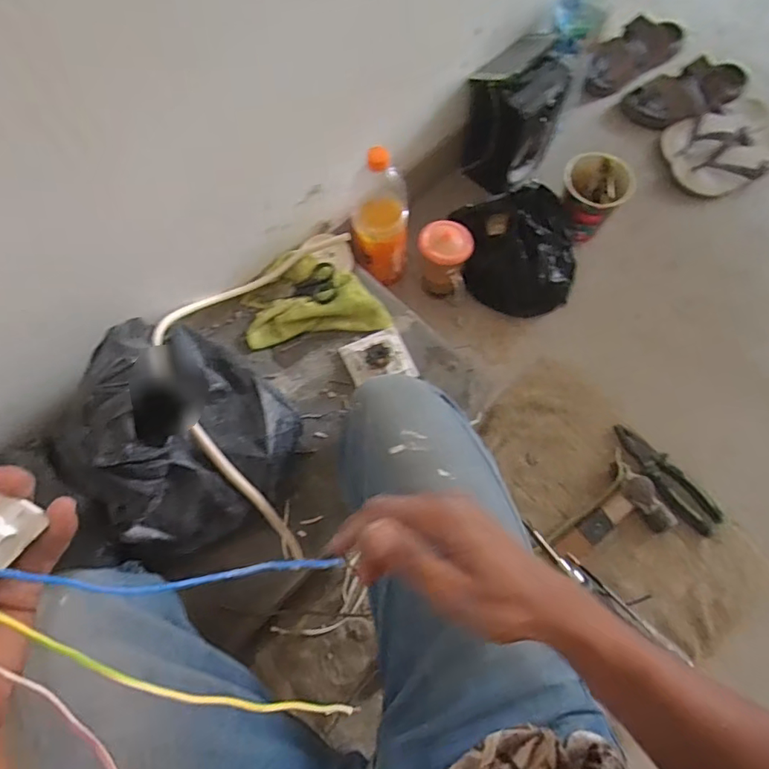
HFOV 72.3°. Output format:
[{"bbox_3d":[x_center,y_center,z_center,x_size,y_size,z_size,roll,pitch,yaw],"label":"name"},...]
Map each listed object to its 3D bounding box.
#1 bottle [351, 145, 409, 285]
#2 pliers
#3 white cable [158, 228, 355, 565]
[{"bbox_3d":[-0.006,-0.250,0.814,0.084,0.238,0.071,-4,73,-1],"label":"bottle"},{"bbox_3d":[0.410,0.137,0.770,0.050,0.017,0.184,-43,77,-12],"label":"pliers"},{"bbox_3d":[-0.177,-0.032,0.682,0.204,0.107,0.472,5,73,2],"label":"white cable"}]

